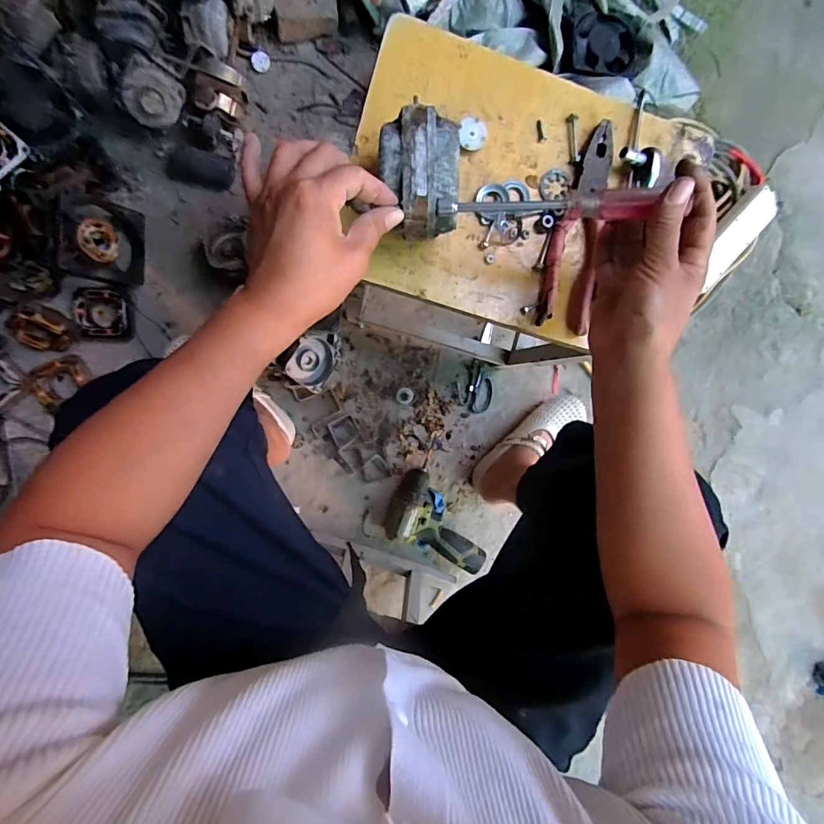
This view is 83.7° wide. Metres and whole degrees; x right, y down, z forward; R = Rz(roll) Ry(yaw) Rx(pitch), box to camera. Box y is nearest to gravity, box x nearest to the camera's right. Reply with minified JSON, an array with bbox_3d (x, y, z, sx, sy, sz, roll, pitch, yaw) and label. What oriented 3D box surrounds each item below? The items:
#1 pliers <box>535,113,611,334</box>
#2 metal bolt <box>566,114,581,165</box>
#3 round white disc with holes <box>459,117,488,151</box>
[{"bbox_3d":[0.158,-0.174,0.438,0.052,0.017,0.188,7,92,-9],"label":"pliers"},{"bbox_3d":[0.153,-0.258,0.435,0.010,0.008,0.044,-7,94,-8],"label":"metal bolt"},{"bbox_3d":[0.056,-0.254,0.419,0.026,0.007,0.027,0,91,-9],"label":"round white disc with holes"}]

